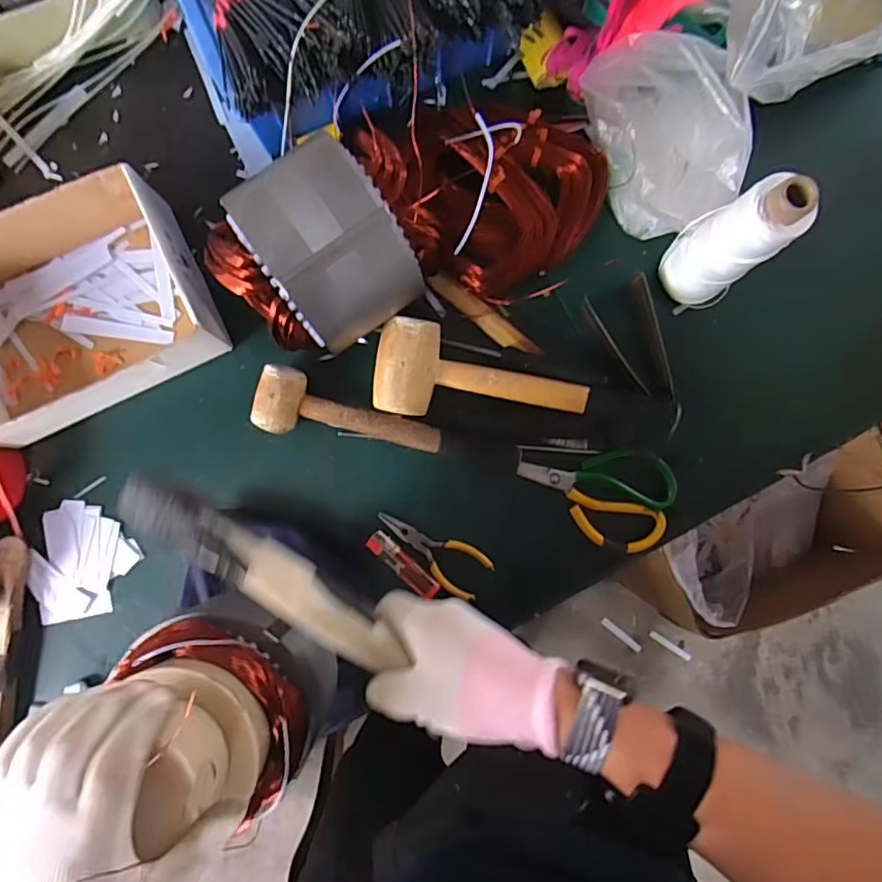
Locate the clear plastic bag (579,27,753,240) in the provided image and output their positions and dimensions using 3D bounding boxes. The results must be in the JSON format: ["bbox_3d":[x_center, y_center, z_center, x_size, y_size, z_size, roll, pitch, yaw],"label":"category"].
[{"bbox_3d":[0.212,-0.284,0.532,0.093,0.100,0.178,-26,89,-2],"label":"clear plastic bag"}]

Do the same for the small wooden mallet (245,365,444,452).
[{"bbox_3d":[-0.089,-0.022,0.548,0.182,0.042,0.064,13,88,-1],"label":"small wooden mallet"}]

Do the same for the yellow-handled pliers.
[{"bbox_3d":[-0.009,0.109,0.565,0.122,0.006,0.049,35,87,0],"label":"yellow-handled pliers"}]

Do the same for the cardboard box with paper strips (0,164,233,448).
[{"bbox_3d":[-0.355,-0.122,0.537,0.240,0.070,0.194,-26,89,-2],"label":"cardboard box with paper strips"}]

